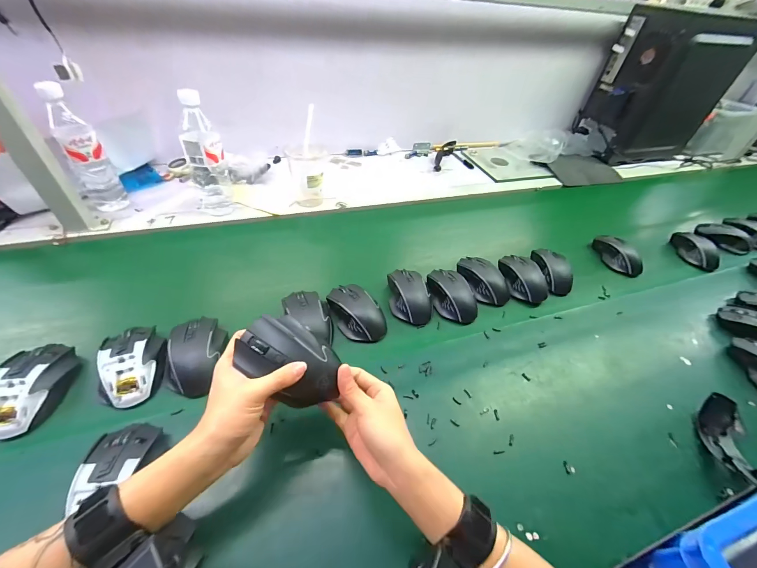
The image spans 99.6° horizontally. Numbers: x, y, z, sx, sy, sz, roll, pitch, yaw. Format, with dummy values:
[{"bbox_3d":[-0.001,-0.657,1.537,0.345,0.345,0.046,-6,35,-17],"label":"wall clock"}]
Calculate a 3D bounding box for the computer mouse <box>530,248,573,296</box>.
[{"bbox_3d":[0.346,-0.031,0.637,0.077,0.035,0.111,2,46,-5],"label":"computer mouse"}]

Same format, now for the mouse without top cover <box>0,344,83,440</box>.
[{"bbox_3d":[-0.426,0.123,0.389,0.061,0.035,0.112,-3,47,-10],"label":"mouse without top cover"}]

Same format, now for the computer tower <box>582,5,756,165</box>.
[{"bbox_3d":[0.882,-0.588,0.978,0.364,0.354,0.201,-8,48,-15],"label":"computer tower"}]

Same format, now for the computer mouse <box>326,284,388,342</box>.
[{"bbox_3d":[-0.033,0.043,0.521,0.071,0.039,0.113,-20,52,-25],"label":"computer mouse"}]

